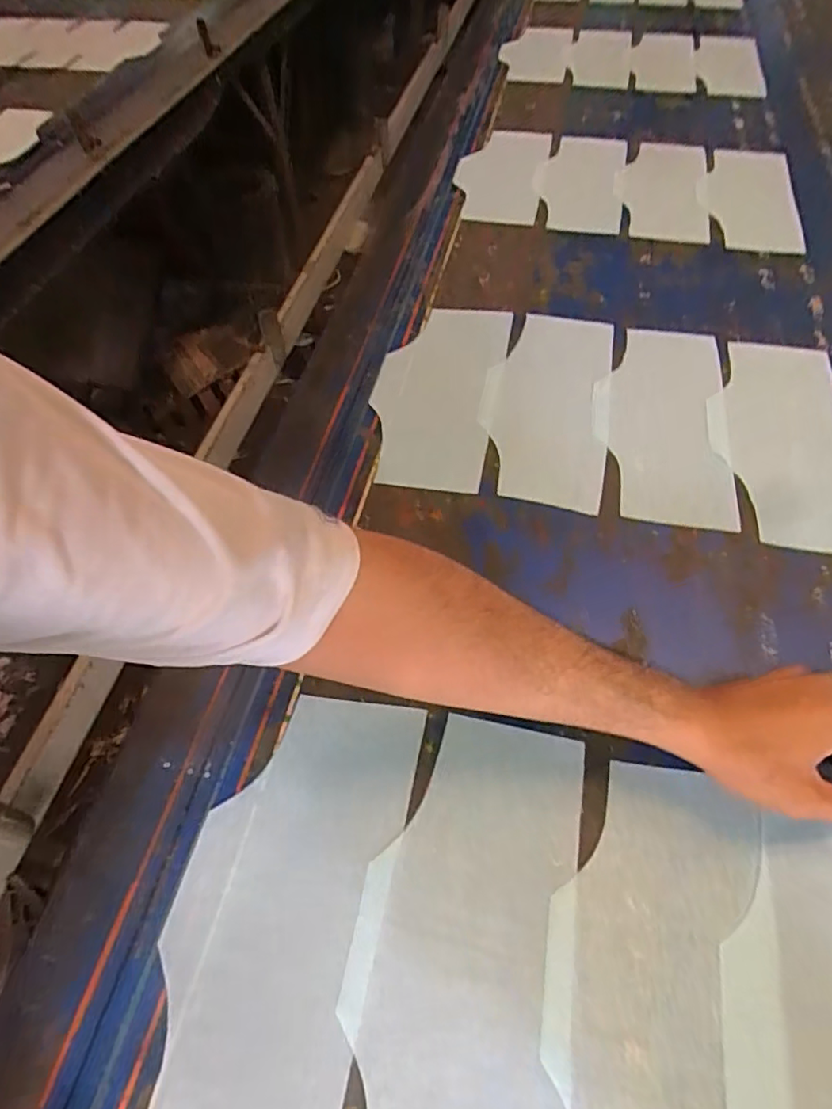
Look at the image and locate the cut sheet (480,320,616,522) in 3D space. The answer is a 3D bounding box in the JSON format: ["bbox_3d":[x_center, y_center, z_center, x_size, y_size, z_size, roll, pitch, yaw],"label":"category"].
[{"bbox_3d":[0.140,-0.167,0.636,0.131,0.012,0.283,8,58,11],"label":"cut sheet"}]

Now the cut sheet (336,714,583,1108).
[{"bbox_3d":[0.029,0.247,0.364,0.132,0.005,0.286,8,57,8],"label":"cut sheet"}]

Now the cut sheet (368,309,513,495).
[{"bbox_3d":[0.023,-0.186,0.658,0.136,0.011,0.287,8,59,11],"label":"cut sheet"}]

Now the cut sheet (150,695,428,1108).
[{"bbox_3d":[-0.089,0.230,0.378,0.133,0.004,0.286,10,57,9],"label":"cut sheet"}]

